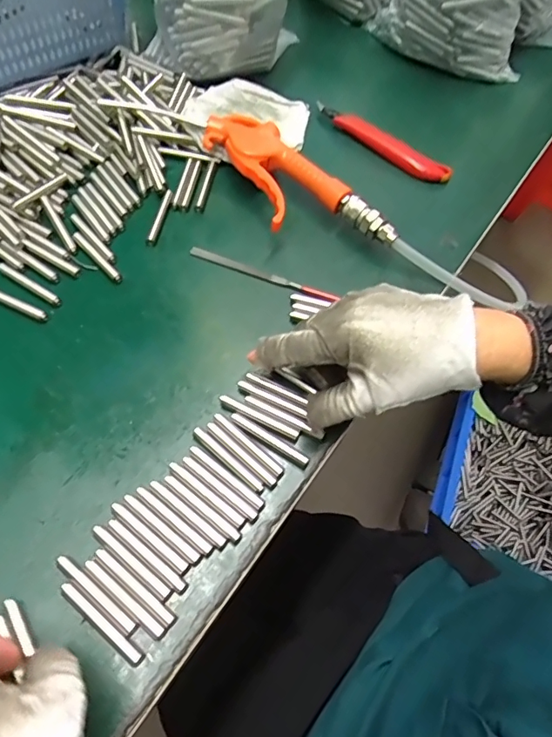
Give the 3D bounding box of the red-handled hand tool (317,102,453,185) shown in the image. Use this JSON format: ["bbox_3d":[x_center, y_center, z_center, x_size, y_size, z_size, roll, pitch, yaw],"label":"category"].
[{"bbox_3d":[0.098,-0.215,0.456,0.144,0.021,0.016,40,65,18],"label":"red-handled hand tool"}]

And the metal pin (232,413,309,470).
[{"bbox_3d":[-0.004,0.046,0.317,0.058,0.004,0.007,31,63,14],"label":"metal pin"}]

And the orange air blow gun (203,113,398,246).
[{"bbox_3d":[0.008,-0.147,0.405,0.074,0.032,0.177,-33,67,-21],"label":"orange air blow gun"}]

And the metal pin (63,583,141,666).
[{"bbox_3d":[-0.094,0.137,0.262,0.058,0.004,0.006,35,64,16],"label":"metal pin"}]

